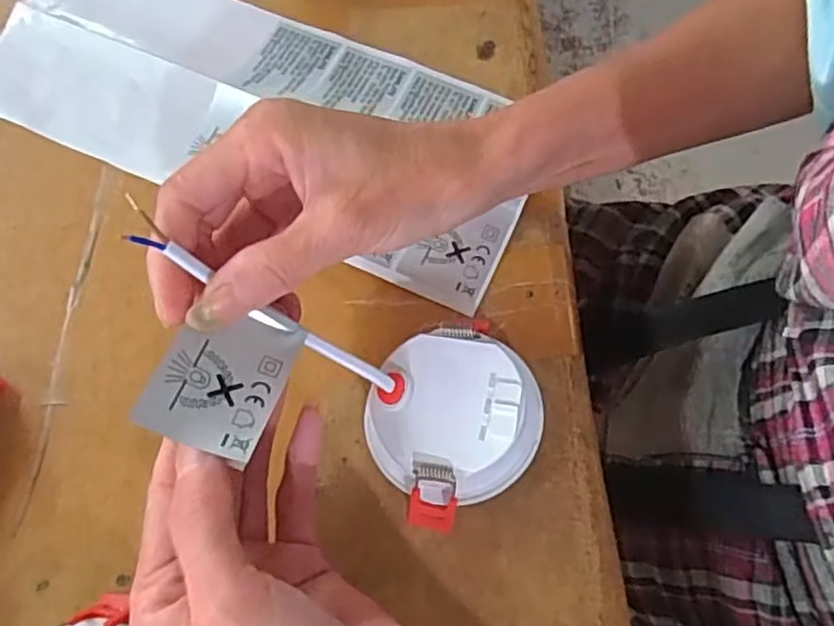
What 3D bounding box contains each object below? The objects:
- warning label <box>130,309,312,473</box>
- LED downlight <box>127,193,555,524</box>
[{"bbox_3d":[-0.065,0.019,0.234,0.039,0.005,0.055,27,52,-10],"label":"warning label"},{"bbox_3d":[-0.011,0.007,0.264,0.138,0.085,0.080,39,69,15],"label":"LED downlight"}]

